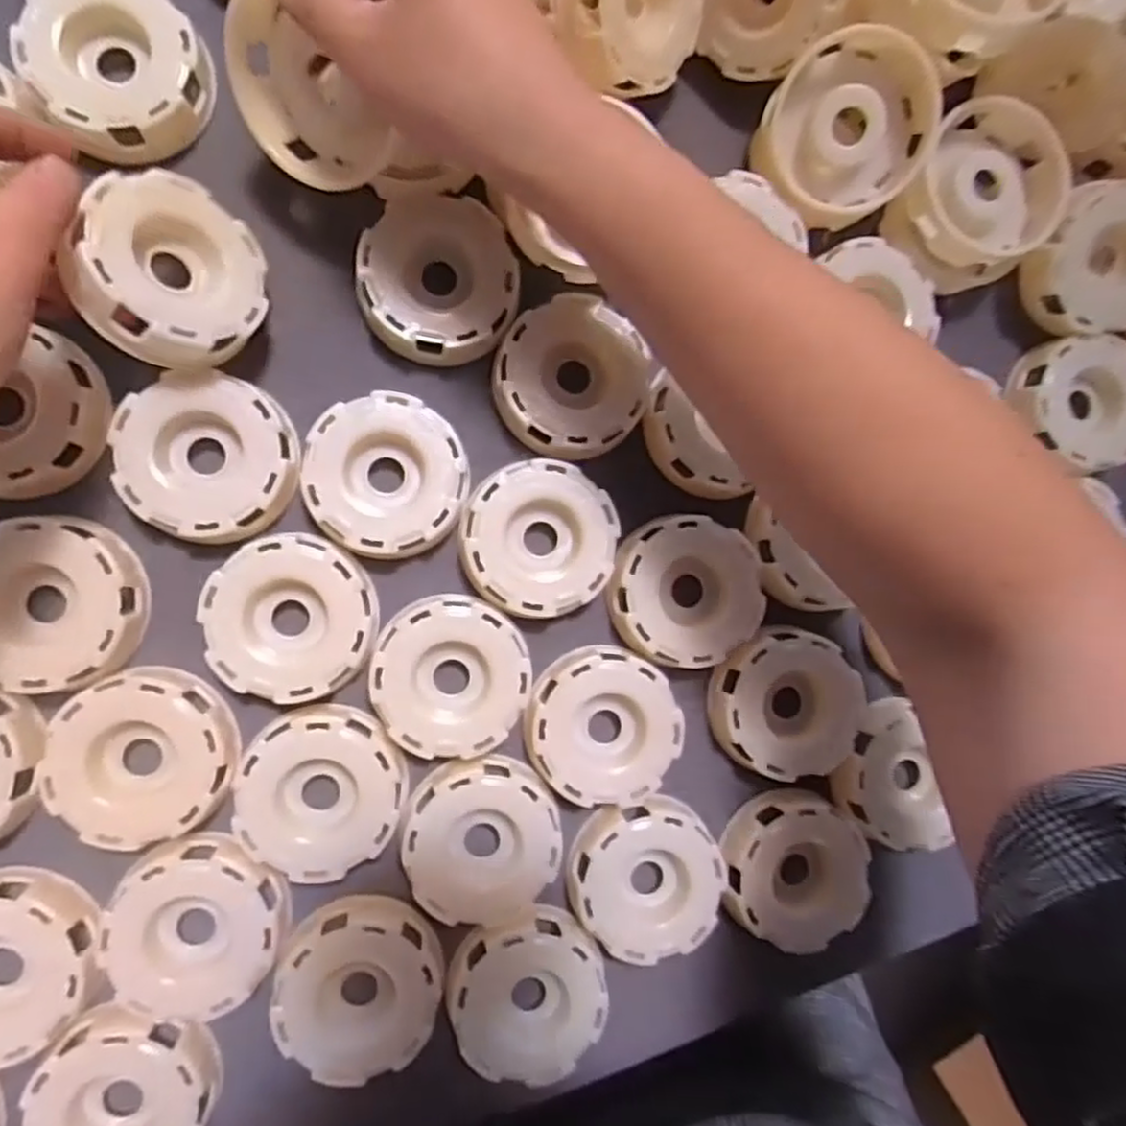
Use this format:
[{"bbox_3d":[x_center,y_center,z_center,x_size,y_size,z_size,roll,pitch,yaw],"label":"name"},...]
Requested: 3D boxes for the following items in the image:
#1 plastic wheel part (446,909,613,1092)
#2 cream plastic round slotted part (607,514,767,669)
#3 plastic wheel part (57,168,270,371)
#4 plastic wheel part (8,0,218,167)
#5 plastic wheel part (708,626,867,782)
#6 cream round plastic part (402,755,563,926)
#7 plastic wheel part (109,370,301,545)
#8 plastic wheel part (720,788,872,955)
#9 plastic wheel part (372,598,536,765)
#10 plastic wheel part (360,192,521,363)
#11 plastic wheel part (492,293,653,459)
[{"bbox_3d":[-0.014,0.180,0.310,0.063,0.013,0.067,-14,92,-9],"label":"plastic wheel part"},{"bbox_3d":[0.054,0.012,0.325,0.065,0.019,0.064,0,89,-9],"label":"cream plastic round slotted part"},{"bbox_3d":[-0.143,-0.107,0.273,0.063,0.020,0.065,15,70,-43],"label":"plastic wheel part"},{"bbox_3d":[-0.175,-0.193,0.289,0.063,0.020,0.066,0,89,-9],"label":"plastic wheel part"},{"bbox_3d":[0.101,0.062,0.331,0.064,0.018,0.063,0,89,-9],"label":"plastic wheel part"},{"bbox_3d":[-0.033,0.114,0.306,0.063,0.012,0.063,0,89,-9],"label":"cream round plastic part"},{"bbox_3d":[-0.141,-0.042,0.293,0.064,0.019,0.062,0,89,-9],"label":"plastic wheel part"},{"bbox_3d":[0.104,0.137,0.331,0.065,0.020,0.063,0,89,-9],"label":"plastic wheel part"},{"bbox_3d":[-0.046,0.047,0.307,0.062,0.016,0.063,5,89,-9],"label":"plastic wheel part"},{"bbox_3d":[-0.052,-0.117,0.311,0.063,0.021,0.066,0,89,-9],"label":"plastic wheel part"},{"bbox_3d":[0.004,-0.078,0.319,0.066,0.021,0.062,0,89,-9],"label":"plastic wheel part"}]

